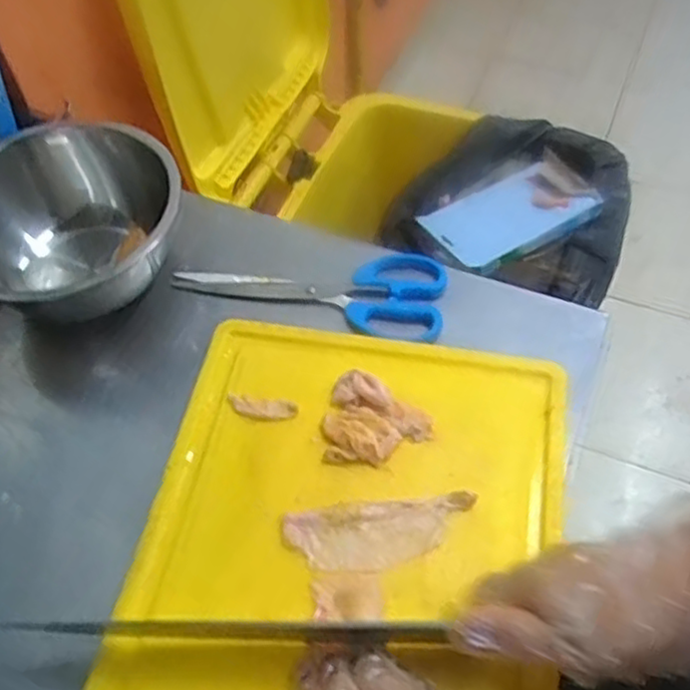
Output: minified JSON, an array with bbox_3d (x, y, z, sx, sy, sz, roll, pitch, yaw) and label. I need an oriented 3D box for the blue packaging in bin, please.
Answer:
[{"bbox_3d":[0.209,-0.168,0.898,0.202,0.024,0.130,-27,56,-7],"label":"blue packaging in bin"}]

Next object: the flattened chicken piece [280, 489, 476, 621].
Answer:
[{"bbox_3d":[0.022,0.123,0.409,0.108,0.013,0.064,-6,55,-2],"label":"flattened chicken piece"}]

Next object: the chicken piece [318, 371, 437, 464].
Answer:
[{"bbox_3d":[0.015,0.053,0.451,0.067,0.017,0.058,26,60,19],"label":"chicken piece"}]

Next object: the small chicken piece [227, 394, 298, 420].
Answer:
[{"bbox_3d":[-0.055,0.042,0.467,0.047,0.007,0.015,8,55,8],"label":"small chicken piece"}]

